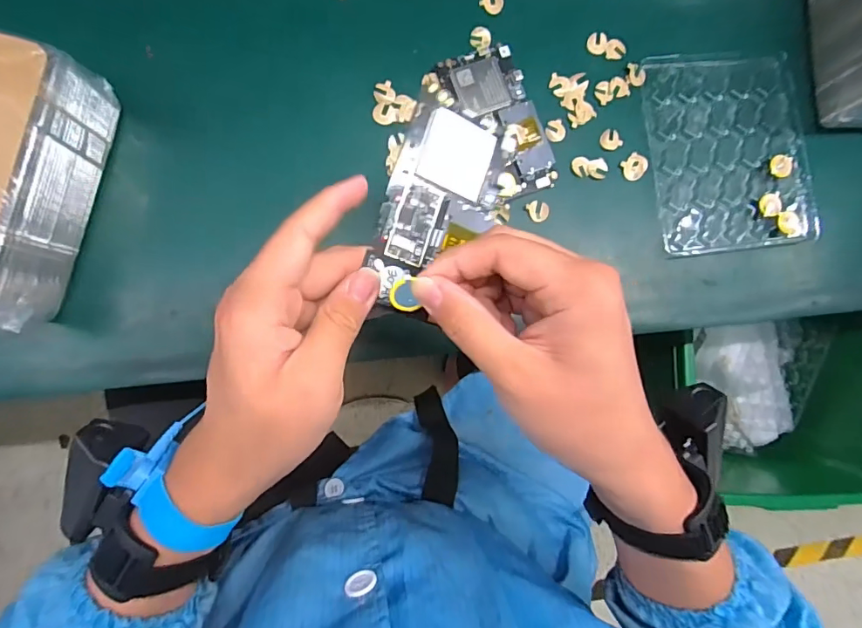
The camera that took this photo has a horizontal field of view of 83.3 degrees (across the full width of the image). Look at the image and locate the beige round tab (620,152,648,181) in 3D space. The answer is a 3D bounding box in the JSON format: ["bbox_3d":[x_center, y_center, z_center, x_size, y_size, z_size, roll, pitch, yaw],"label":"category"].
[{"bbox_3d":[0.176,-0.127,0.416,0.022,0.004,0.021,1,84,-7],"label":"beige round tab"}]

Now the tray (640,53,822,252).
[{"bbox_3d":[0.263,-0.144,0.427,0.144,0.018,0.174,-7,85,-8],"label":"tray"}]

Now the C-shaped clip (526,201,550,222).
[{"bbox_3d":[0.090,-0.087,0.406,0.017,0.004,0.019,-42,93,-9],"label":"C-shaped clip"}]

